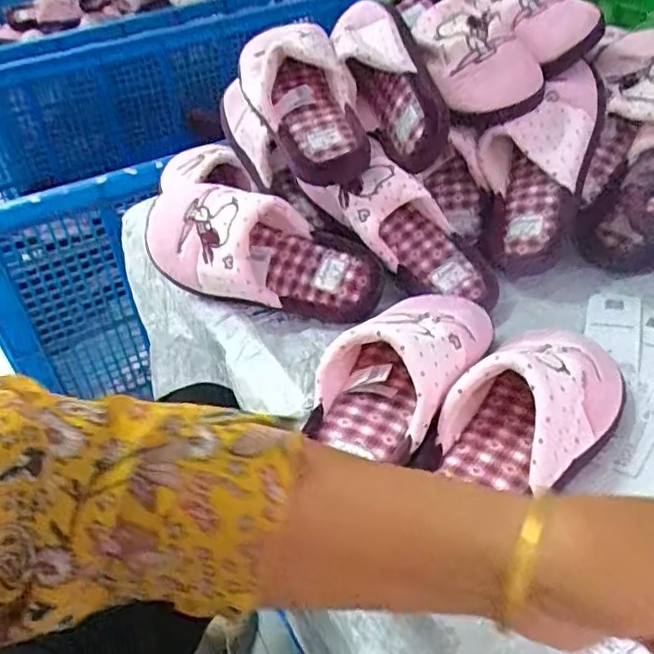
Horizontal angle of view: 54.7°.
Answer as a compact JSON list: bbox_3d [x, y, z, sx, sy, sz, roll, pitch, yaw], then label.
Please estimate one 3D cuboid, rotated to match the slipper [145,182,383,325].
[{"bbox_3d":[-0.066,-0.074,0.594,0.241,0.093,0.096,18,44,5],"label":"slipper"}]

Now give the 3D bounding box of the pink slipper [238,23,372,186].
[{"bbox_3d":[-0.020,-0.230,0.626,0.096,0.075,0.221,-18,67,-15],"label":"pink slipper"}]

